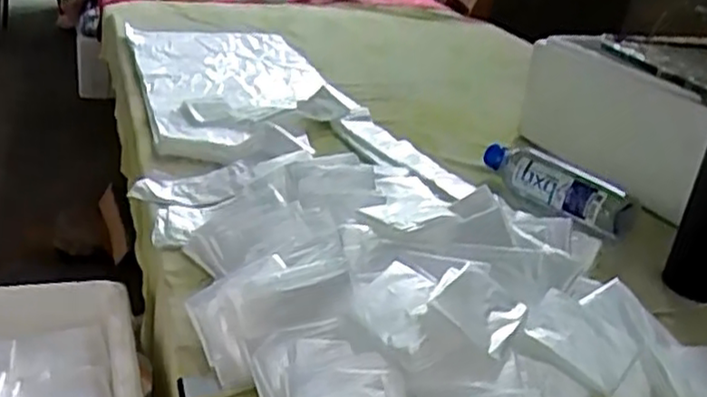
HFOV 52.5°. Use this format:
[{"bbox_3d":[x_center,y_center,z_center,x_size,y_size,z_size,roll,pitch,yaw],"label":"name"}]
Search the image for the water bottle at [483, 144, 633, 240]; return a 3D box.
[{"bbox_3d":[0.233,-0.016,0.856,0.046,0.055,0.205,-14,32,-37],"label":"water bottle"}]

